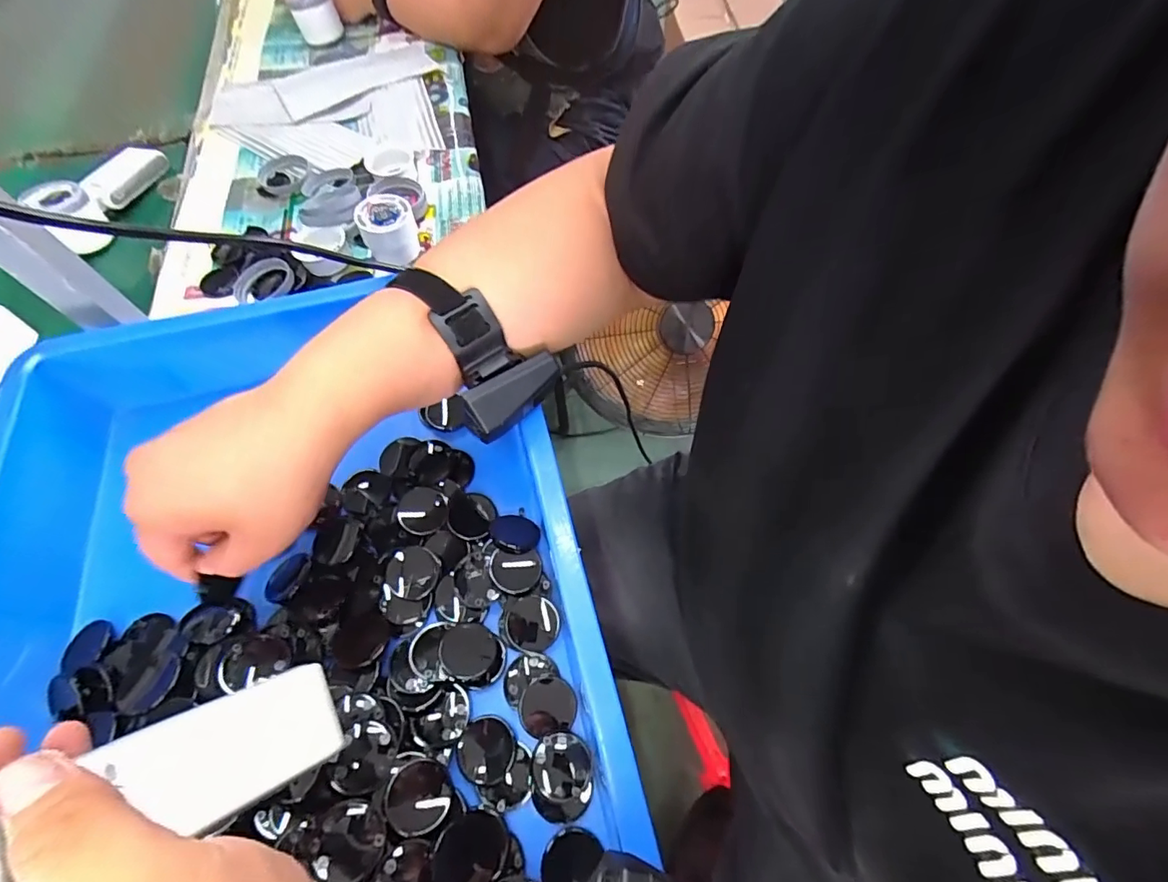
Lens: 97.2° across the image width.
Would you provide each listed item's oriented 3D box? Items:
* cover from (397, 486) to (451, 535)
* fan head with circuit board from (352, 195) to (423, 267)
[{"bbox_3d":[-0.124,0.052,0.391,0.042,0.004,0.034,18,64,11],"label":"cover"},{"bbox_3d":[-0.199,-0.213,0.528,0.052,0.051,0.055,-1,62,1],"label":"fan head with circuit board"}]

